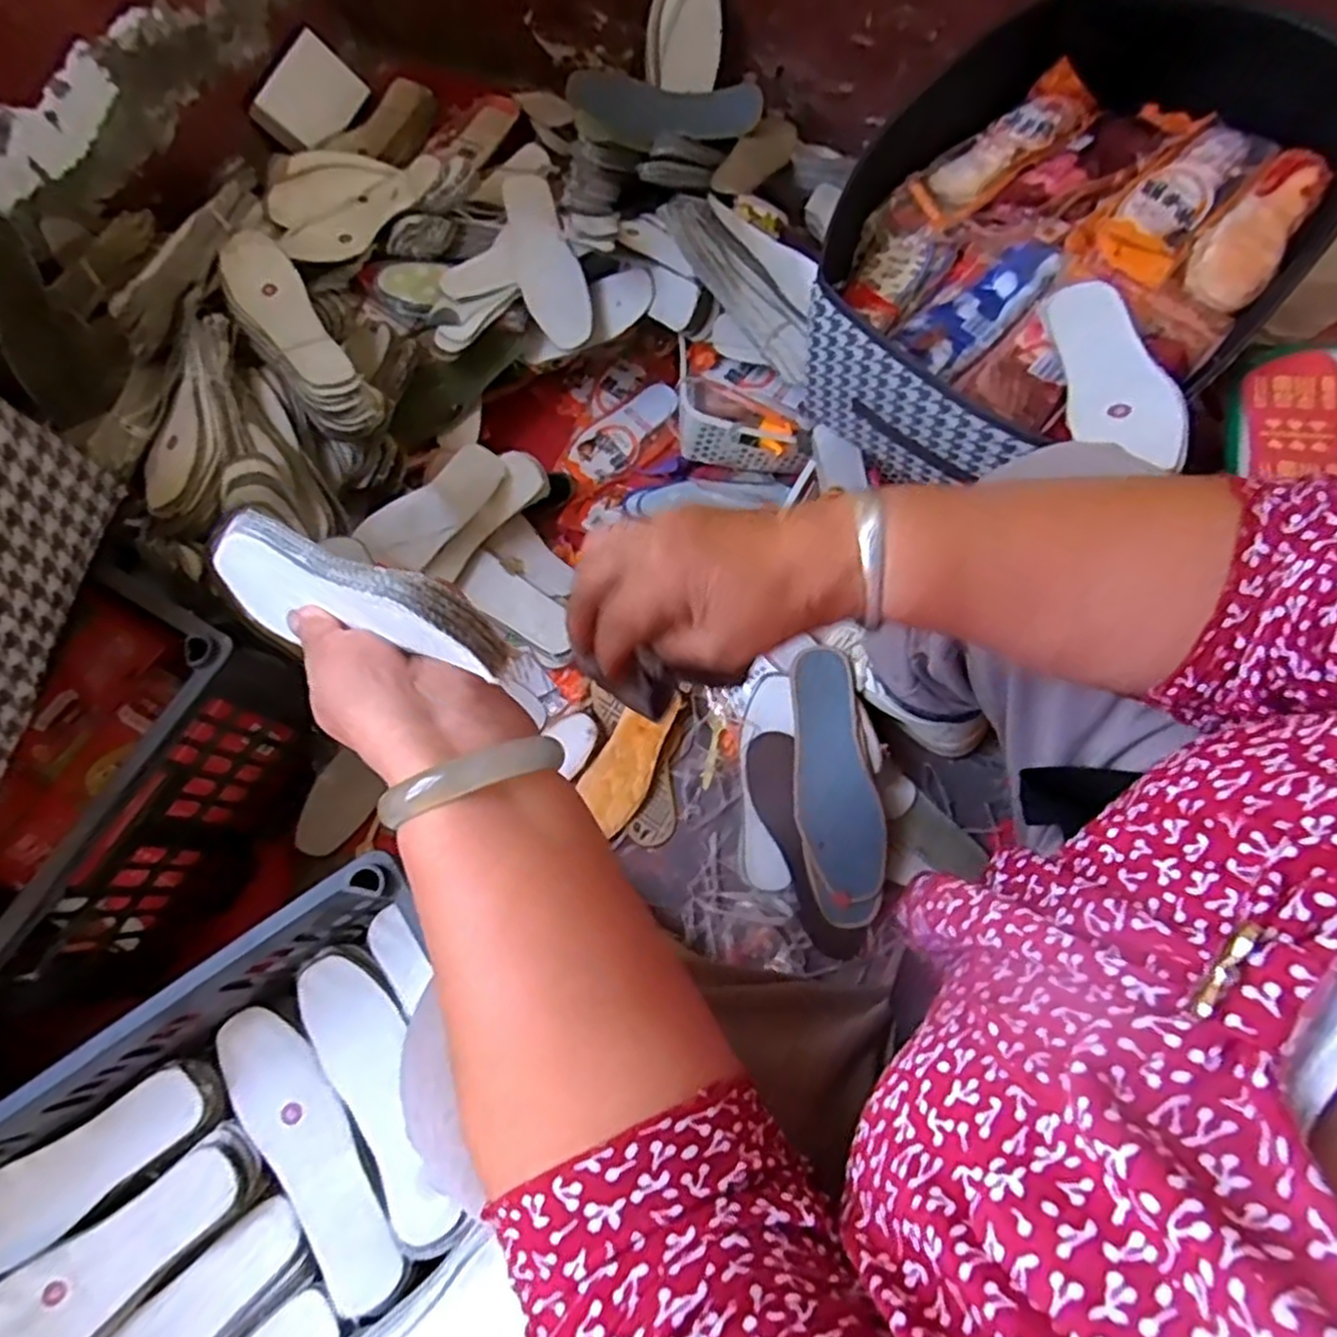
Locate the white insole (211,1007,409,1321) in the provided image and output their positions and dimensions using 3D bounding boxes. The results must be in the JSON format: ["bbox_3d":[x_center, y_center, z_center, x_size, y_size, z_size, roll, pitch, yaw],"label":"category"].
[{"bbox_3d":[-0.276,0.370,0.581,0.070,0.012,0.228,-40,76,-9],"label":"white insole"}]

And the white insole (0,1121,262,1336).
[{"bbox_3d":[-0.408,0.434,0.544,0.220,0.032,0.068,-36,75,-8],"label":"white insole"}]

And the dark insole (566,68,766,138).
[{"bbox_3d":[-0.006,-0.712,0.960,0.244,0.062,0.019,9,51,4],"label":"dark insole"}]

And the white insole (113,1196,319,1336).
[{"bbox_3d":[-0.364,0.489,0.550,0.220,0.023,0.066,-37,75,-9],"label":"white insole"}]

